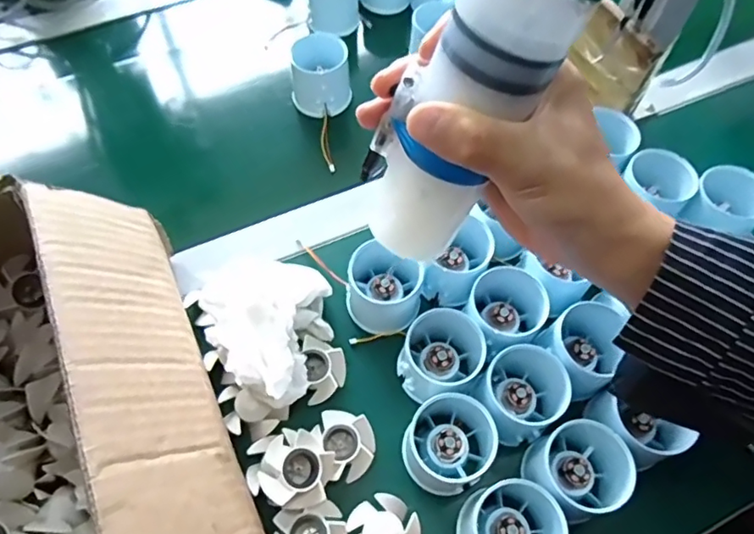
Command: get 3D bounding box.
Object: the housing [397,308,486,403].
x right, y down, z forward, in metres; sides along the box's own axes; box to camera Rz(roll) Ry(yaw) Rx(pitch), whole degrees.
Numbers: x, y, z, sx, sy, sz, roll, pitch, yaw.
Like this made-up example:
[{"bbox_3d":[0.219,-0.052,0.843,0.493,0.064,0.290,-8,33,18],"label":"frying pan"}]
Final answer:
[{"bbox_3d":[0.044,0.058,0.374,0.053,0.049,0.055,0,61,-1],"label":"housing"}]

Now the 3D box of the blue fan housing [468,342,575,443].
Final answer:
[{"bbox_3d":[0.094,0.081,0.366,0.049,0.050,0.057,-25,64,-14],"label":"blue fan housing"}]

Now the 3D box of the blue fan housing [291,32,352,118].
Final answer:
[{"bbox_3d":[-0.052,-0.171,0.504,0.053,0.049,0.049,-4,61,-3],"label":"blue fan housing"}]

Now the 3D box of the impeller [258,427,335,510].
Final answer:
[{"bbox_3d":[-0.048,0.124,0.337,0.041,0.026,0.043,0,61,-1],"label":"impeller"}]

